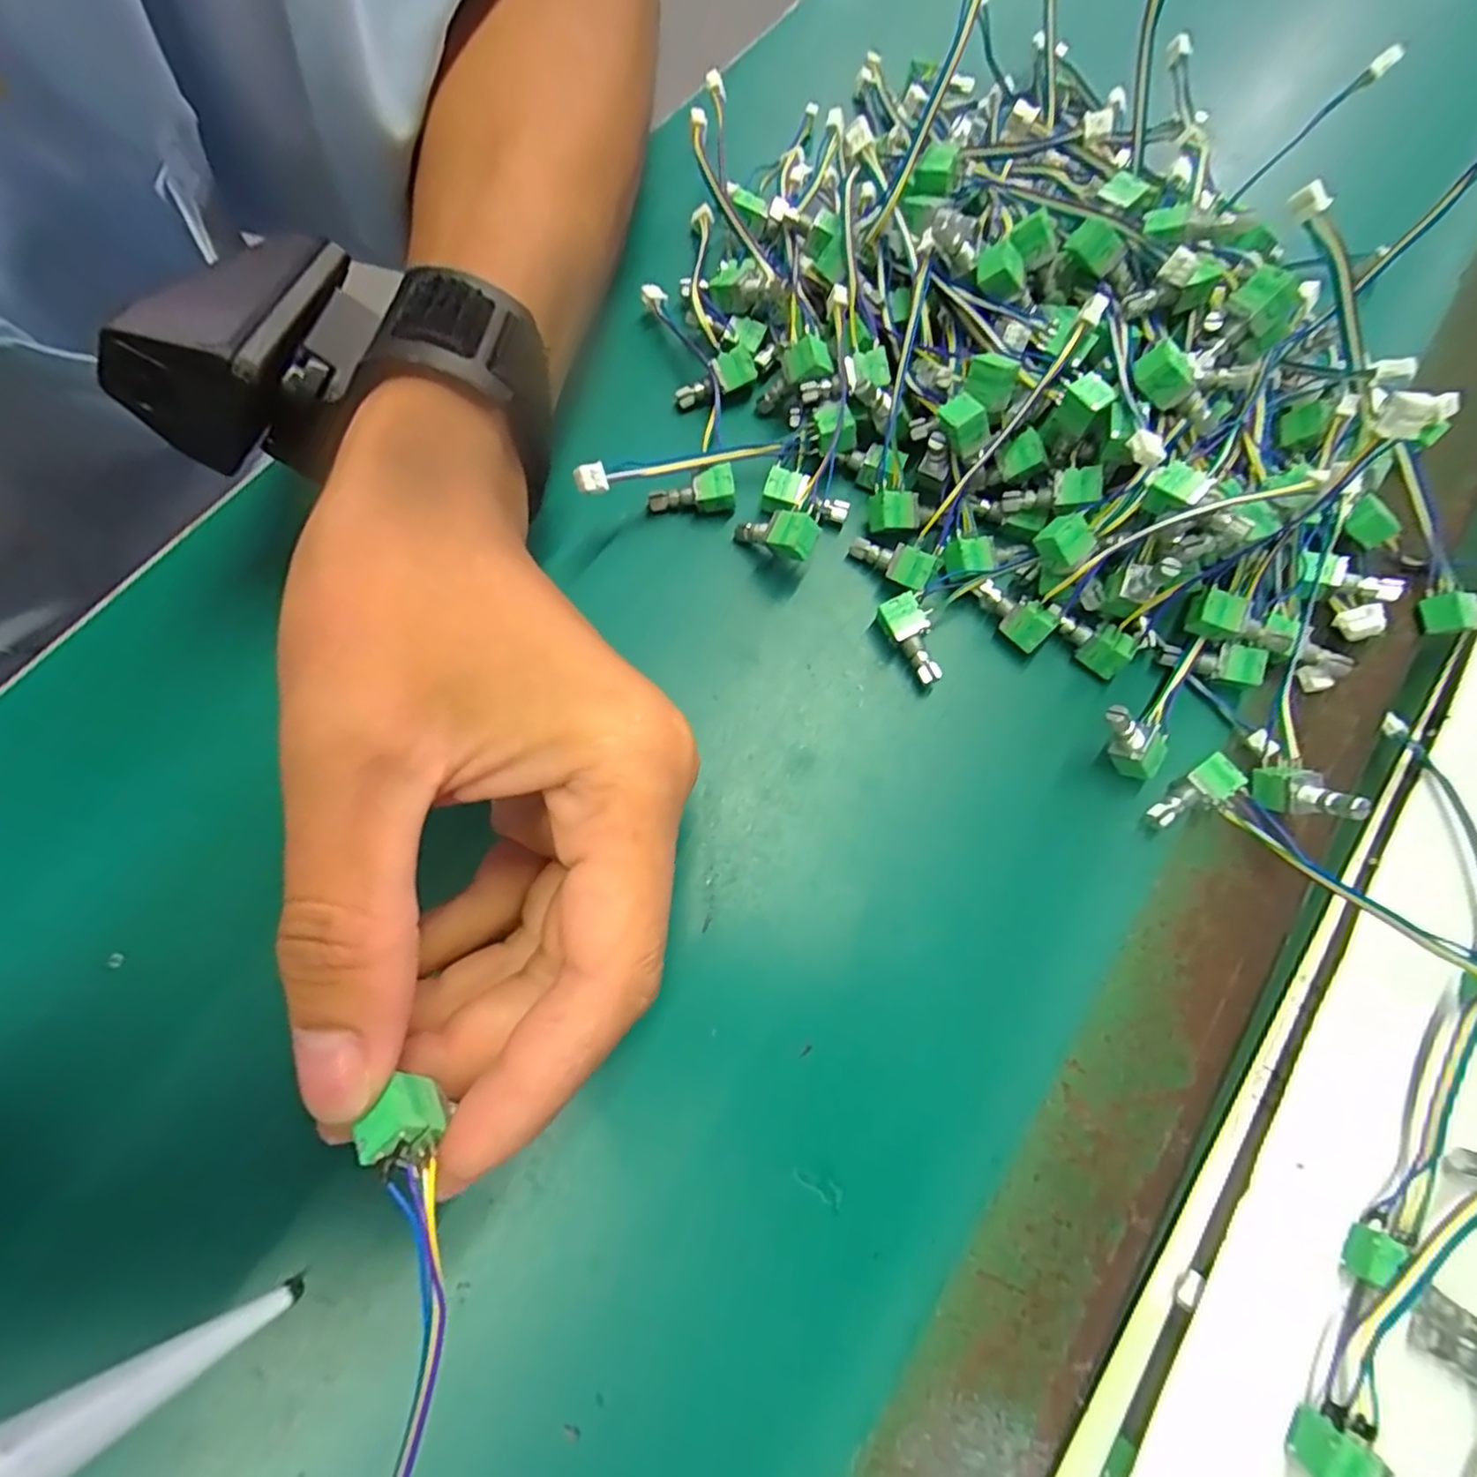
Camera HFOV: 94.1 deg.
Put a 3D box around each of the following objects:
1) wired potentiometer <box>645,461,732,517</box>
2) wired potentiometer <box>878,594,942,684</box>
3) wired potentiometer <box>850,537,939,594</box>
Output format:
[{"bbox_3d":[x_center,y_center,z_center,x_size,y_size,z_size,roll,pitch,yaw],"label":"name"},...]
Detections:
[{"bbox_3d":[-0.015,-0.080,0.228,0.028,0.014,0.011,-8,72,11],"label":"wired potentiometer"},{"bbox_3d":[0.055,-0.030,0.215,0.012,0.014,0.027,-28,76,-11],"label":"wired potentiometer"},{"bbox_3d":[0.048,-0.057,0.219,0.028,0.010,0.012,26,72,29],"label":"wired potentiometer"}]

